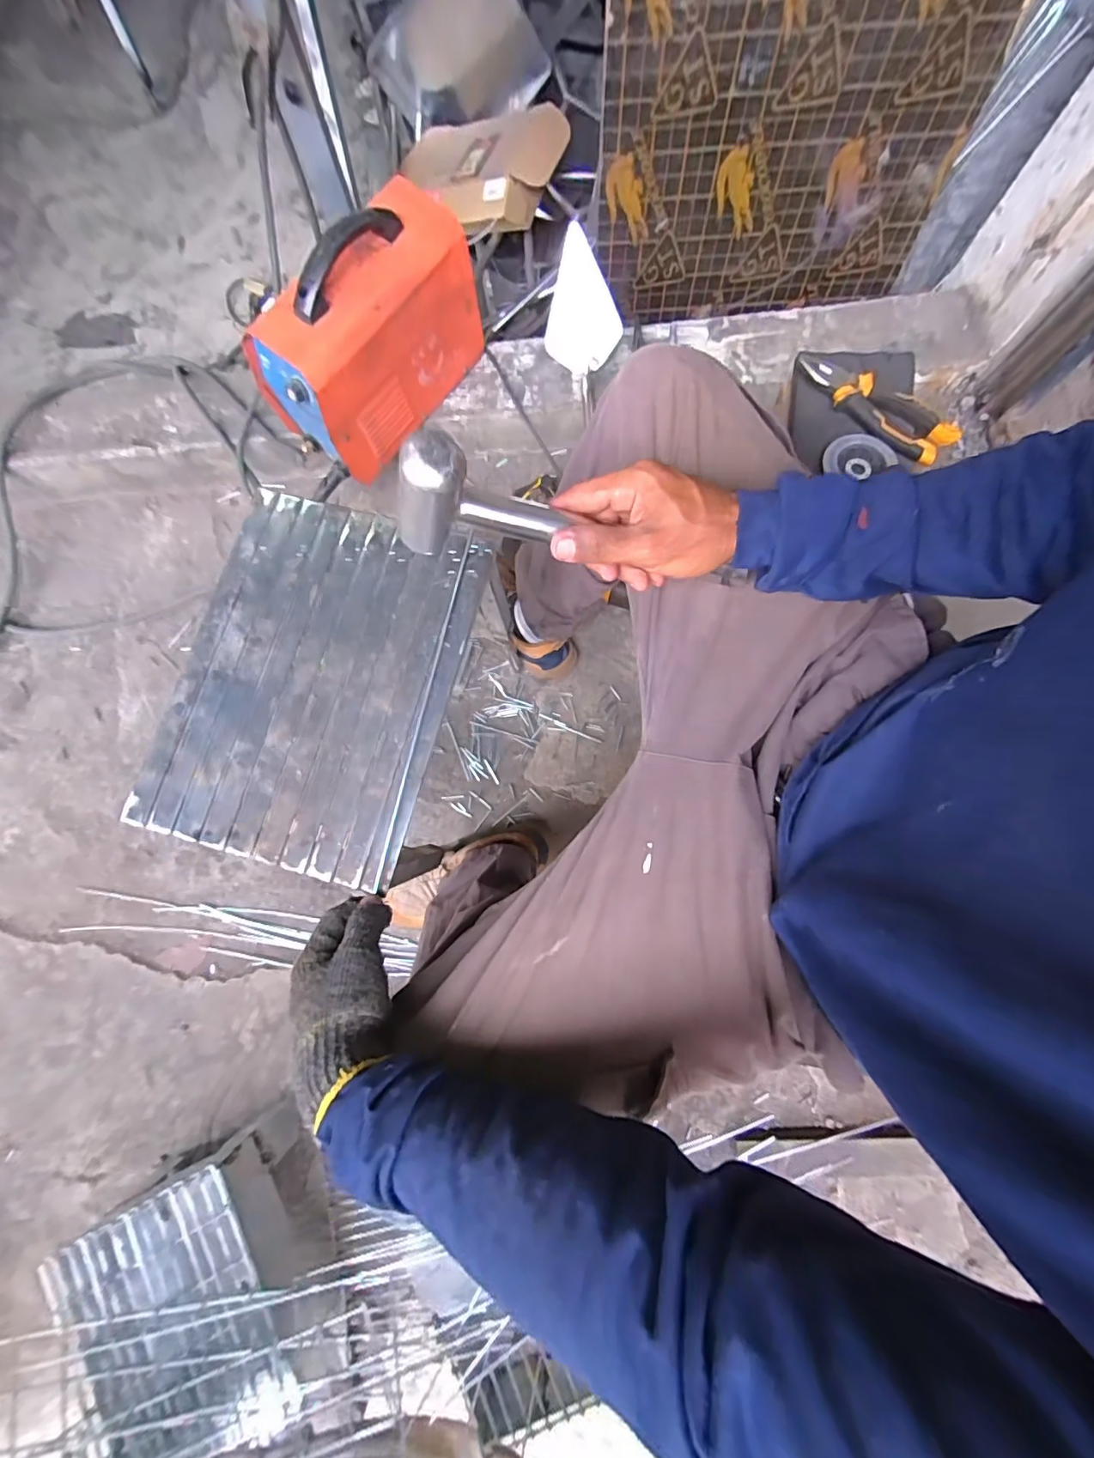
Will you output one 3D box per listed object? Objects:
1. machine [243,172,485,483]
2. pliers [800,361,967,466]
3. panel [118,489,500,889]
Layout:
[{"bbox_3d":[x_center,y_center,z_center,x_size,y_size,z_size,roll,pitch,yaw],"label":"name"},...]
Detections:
[{"bbox_3d":[-0.268,-0.586,0.733,0.173,0.219,0.319,34,82,7],"label":"machine"},{"bbox_3d":[0.389,-0.384,0.582,0.064,0.017,0.185,-44,81,-7],"label":"pliers"},{"bbox_3d":[-0.215,-0.049,0.466,0.244,0.014,0.340,15,80,4],"label":"panel"}]

